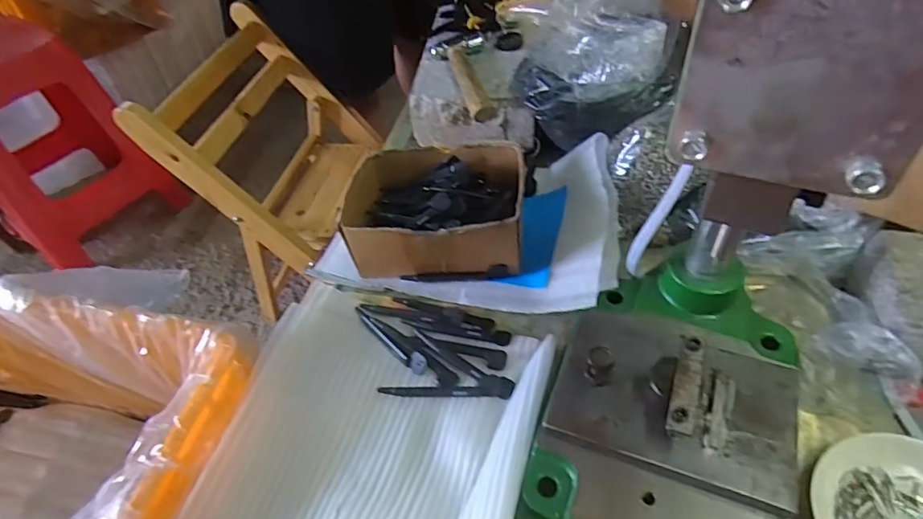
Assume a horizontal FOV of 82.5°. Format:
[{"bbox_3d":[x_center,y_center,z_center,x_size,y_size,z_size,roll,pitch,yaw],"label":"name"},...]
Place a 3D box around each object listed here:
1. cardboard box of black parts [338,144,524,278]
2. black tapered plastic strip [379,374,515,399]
[{"bbox_3d":[-0.022,-0.044,0.519,0.165,0.080,0.128,2,47,9],"label":"cardboard box of black parts"},{"bbox_3d":[-0.012,0.103,0.423,0.107,0.010,0.018,1,44,4],"label":"black tapered plastic strip"}]

